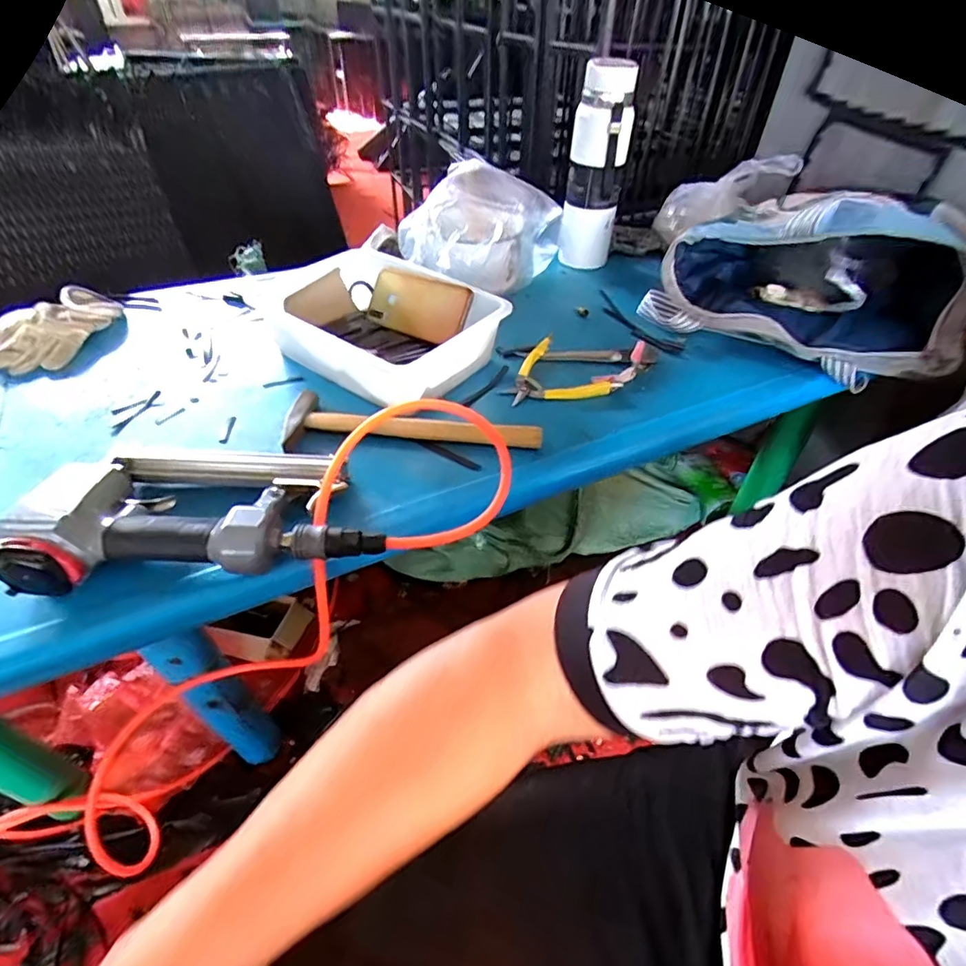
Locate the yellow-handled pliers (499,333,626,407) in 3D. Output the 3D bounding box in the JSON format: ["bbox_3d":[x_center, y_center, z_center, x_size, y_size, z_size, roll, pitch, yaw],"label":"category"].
[{"bbox_3d":[0.086,-0.145,0.670,0.137,0.007,0.125,-9,46,-9],"label":"yellow-handled pliers"}]

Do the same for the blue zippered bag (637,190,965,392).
[{"bbox_3d":[0.418,-0.272,0.676,0.361,0.179,0.186,19,48,17],"label":"blue zippered bag"}]

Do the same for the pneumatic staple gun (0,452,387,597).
[{"bbox_3d":[-0.231,0.015,0.462,0.277,0.071,0.153,-6,46,-7],"label":"pneumatic staple gun"}]

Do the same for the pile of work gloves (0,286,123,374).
[{"bbox_3d":[-0.573,-0.188,0.678,0.137,0.038,0.218,32,53,27],"label":"pile of work gloves"}]

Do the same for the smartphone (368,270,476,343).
[{"bbox_3d":[-0.090,-0.237,0.709,0.162,0.076,0.011,26,8,29],"label":"smartphone"}]

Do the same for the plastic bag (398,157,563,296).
[{"bbox_3d":[-0.032,-0.385,0.818,0.216,0.144,0.225,27,51,23],"label":"plastic bag"}]

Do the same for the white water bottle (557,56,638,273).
[{"bbox_3d":[0.186,-0.503,0.871,0.090,0.286,0.091,7,45,6],"label":"white water bottle"}]

